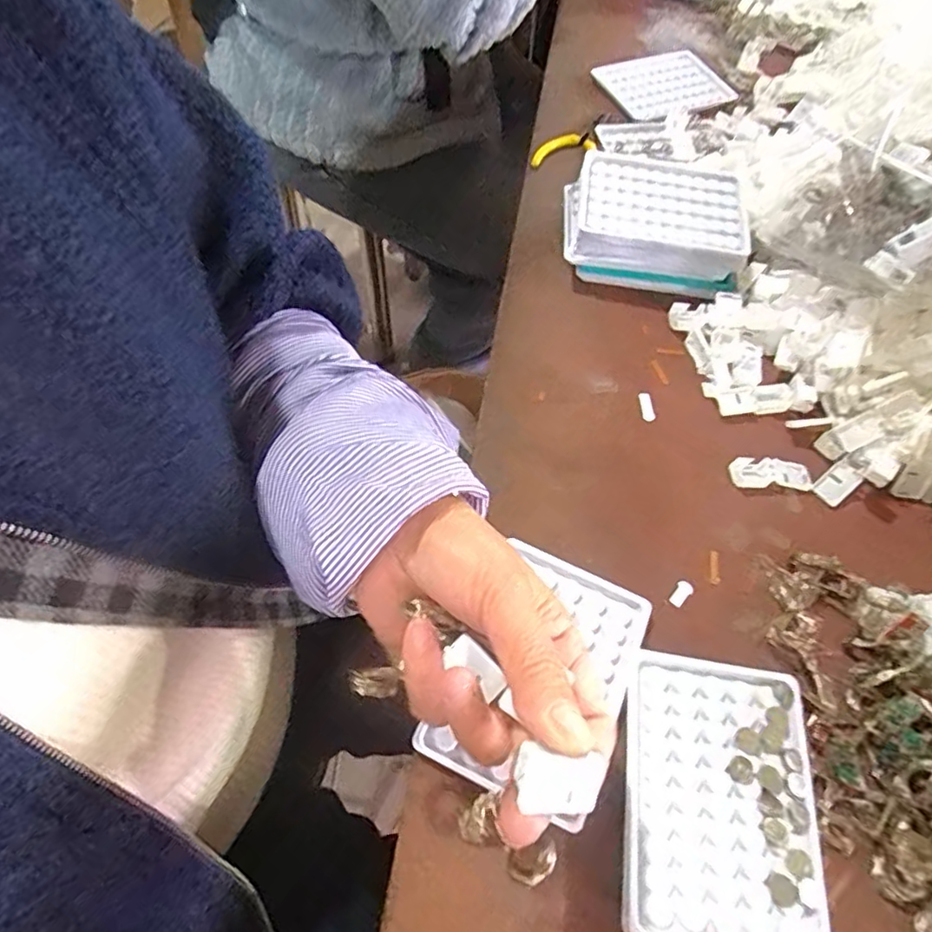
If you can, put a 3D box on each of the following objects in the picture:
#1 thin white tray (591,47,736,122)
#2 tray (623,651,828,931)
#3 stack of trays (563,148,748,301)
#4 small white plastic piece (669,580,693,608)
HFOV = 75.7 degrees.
[{"bbox_3d":[0.212,-0.406,0.634,0.128,0.010,0.109,-20,65,-15],"label":"thin white tray"},{"bbox_3d":[0.130,0.169,0.309,0.097,0.014,0.130,9,60,3],"label":"tray"},{"bbox_3d":[0.152,-0.197,0.494,0.143,0.053,0.109,13,61,3],"label":"stack of trays"},{"bbox_3d":[0.133,0.079,0.372,0.010,0.004,0.017,38,65,18],"label":"small white plastic piece"}]

